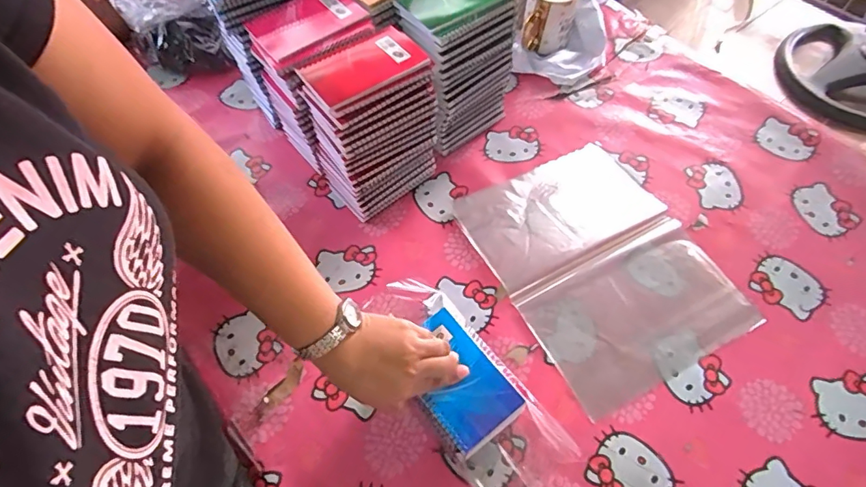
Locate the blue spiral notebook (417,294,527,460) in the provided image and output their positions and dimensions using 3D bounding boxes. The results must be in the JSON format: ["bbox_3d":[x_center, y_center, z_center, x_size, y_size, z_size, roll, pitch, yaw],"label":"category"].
[{"bbox_3d":[0.025,0.137,0.508,0.089,0.017,0.143,-31,62,-16],"label":"blue spiral notebook"}]

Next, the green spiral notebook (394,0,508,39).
[{"bbox_3d":[0.026,-0.316,0.626,0.134,0.011,0.095,-40,66,-20],"label":"green spiral notebook"}]

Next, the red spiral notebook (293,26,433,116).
[{"bbox_3d":[-0.079,-0.203,0.560,0.131,0.010,0.084,-31,63,-16],"label":"red spiral notebook"}]

